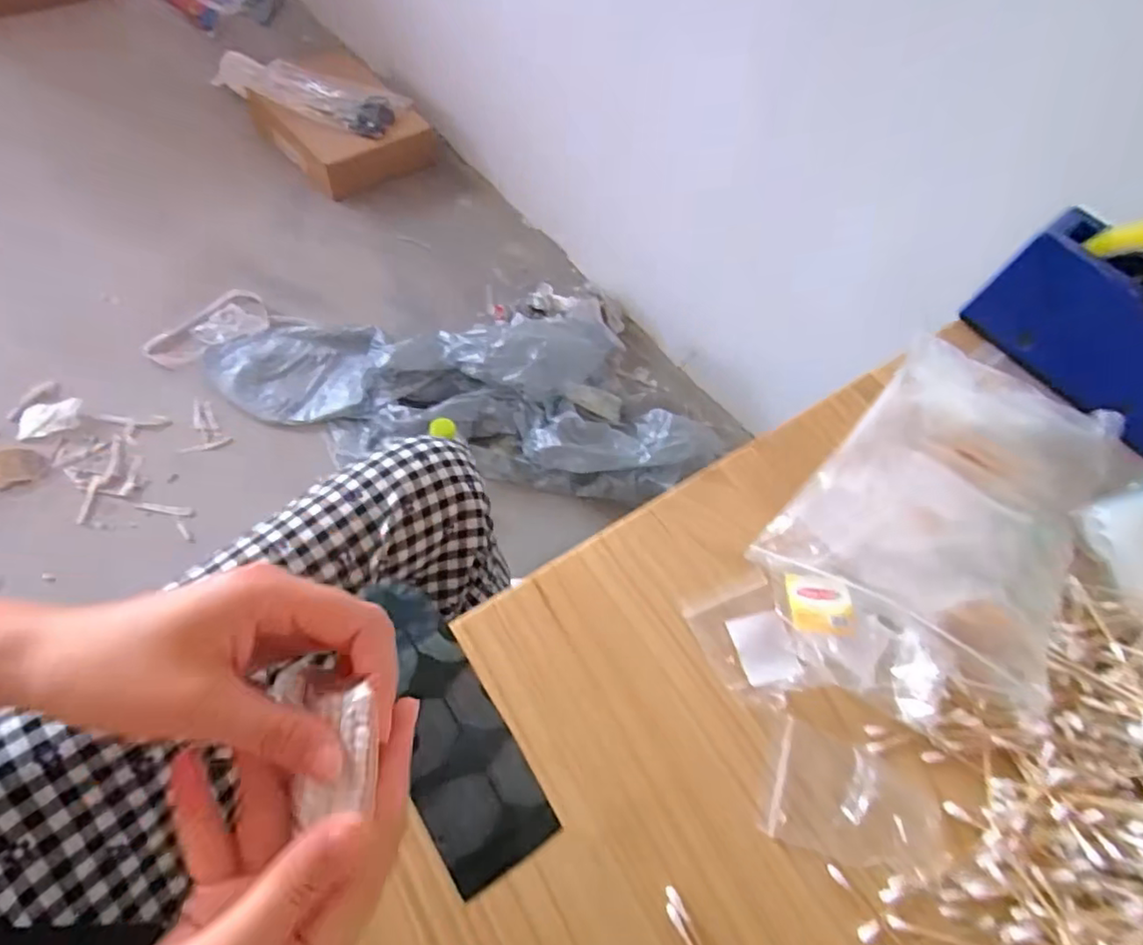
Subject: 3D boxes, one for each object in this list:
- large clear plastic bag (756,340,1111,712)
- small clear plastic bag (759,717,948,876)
[{"bbox_3d":[0.269,0.012,0.434,0.185,0.037,0.239,32,64,13],"label":"large clear plastic bag"},{"bbox_3d":[0.161,0.188,0.351,0.095,0.006,0.063,19,62,7],"label":"small clear plastic bag"}]

